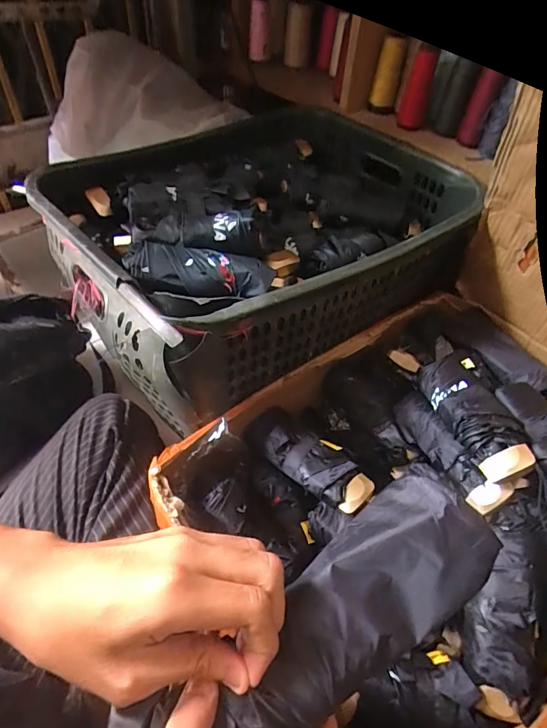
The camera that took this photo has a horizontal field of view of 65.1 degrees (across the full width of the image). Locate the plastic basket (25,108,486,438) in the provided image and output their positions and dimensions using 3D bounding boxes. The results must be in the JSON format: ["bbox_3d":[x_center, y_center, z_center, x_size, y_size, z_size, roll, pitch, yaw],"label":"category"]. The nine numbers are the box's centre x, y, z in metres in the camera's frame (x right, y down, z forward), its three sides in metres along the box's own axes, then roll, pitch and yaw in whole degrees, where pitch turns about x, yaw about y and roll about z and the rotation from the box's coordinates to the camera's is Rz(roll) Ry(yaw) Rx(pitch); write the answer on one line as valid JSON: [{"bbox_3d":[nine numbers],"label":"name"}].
[{"bbox_3d":[-0.019,-0.193,0.648,0.550,0.208,0.415,-29,57,-27],"label":"plastic basket"}]

